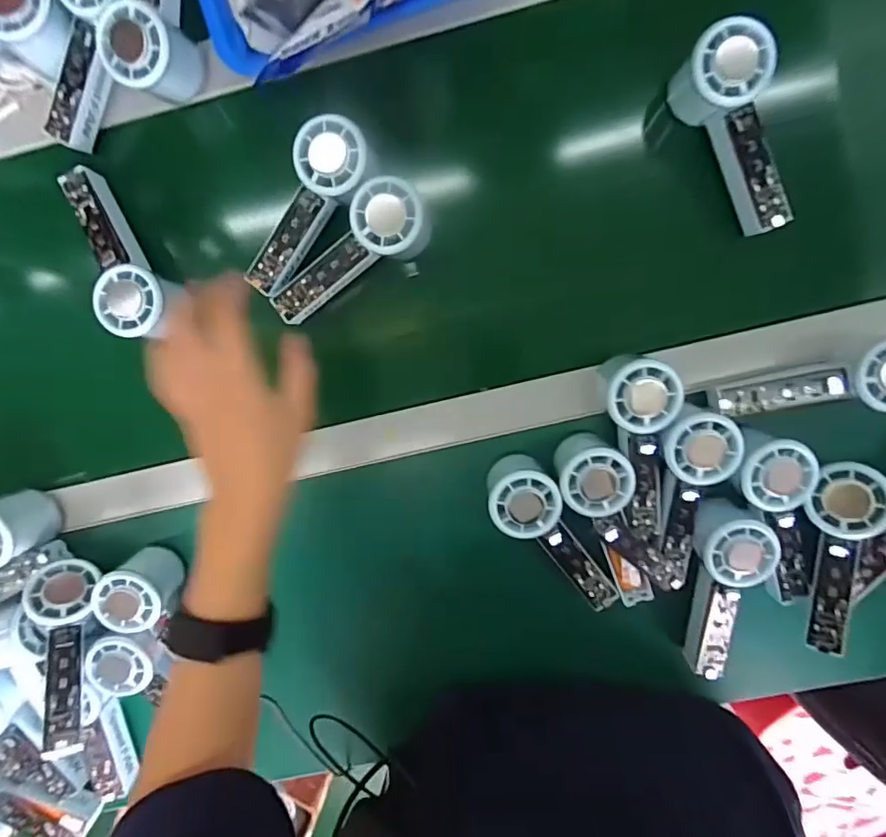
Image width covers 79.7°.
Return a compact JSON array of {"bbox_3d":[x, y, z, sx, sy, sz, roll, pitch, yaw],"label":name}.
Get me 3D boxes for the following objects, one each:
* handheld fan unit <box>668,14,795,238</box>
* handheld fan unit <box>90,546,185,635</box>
[{"bbox_3d":[0.234,-0.220,0.413,0.051,0.052,0.148,-24,96,5],"label":"handheld fan unit"},{"bbox_3d":[-0.274,0.156,0.486,0.053,0.058,0.058,0,98,2],"label":"handheld fan unit"}]

